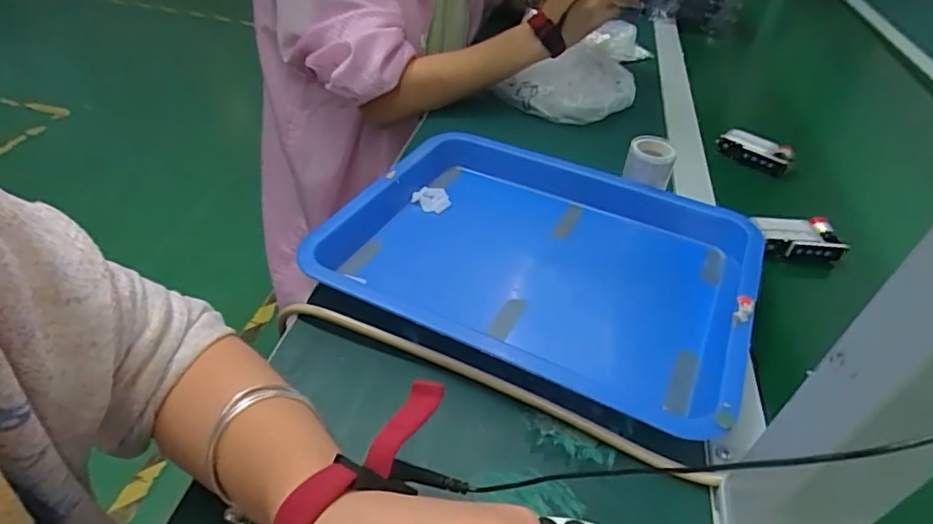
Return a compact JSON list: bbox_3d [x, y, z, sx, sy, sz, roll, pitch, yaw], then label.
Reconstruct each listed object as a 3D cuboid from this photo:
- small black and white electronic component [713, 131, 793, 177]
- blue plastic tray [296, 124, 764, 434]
[{"bbox_3d":[0.333,-0.128,0.644,0.023,0.033,0.083,-28,51,-34],"label":"small black and white electronic component"},{"bbox_3d":[0.063,-0.007,0.462,0.324,0.036,0.248,21,42,17],"label":"blue plastic tray"}]

